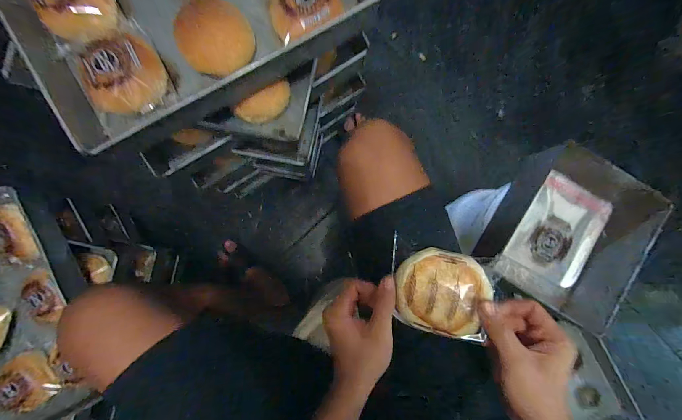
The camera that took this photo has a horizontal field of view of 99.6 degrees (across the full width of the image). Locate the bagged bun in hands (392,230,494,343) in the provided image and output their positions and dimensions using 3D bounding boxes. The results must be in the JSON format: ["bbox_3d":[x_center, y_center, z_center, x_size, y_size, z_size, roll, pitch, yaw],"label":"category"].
[{"bbox_3d":[0.108,0.089,0.323,0.103,0.036,0.090,11,87,-1],"label":"bagged bun in hands"}]

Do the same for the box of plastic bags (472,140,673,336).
[{"bbox_3d":[0.402,0.040,0.519,0.229,0.088,0.258,36,87,0],"label":"box of plastic bags"}]

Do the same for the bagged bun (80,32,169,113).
[{"bbox_3d":[-0.274,-0.167,0.364,0.094,0.040,0.087,-35,89,-3],"label":"bagged bun"}]

